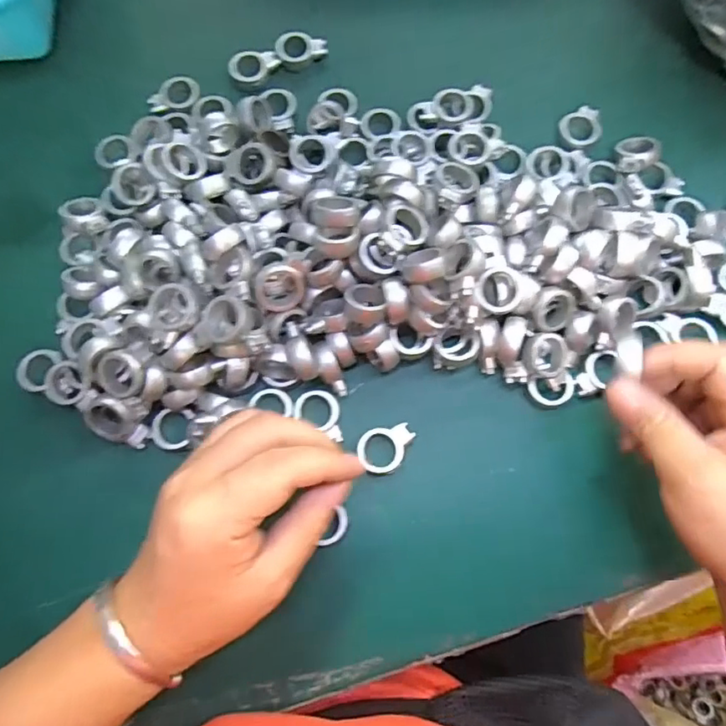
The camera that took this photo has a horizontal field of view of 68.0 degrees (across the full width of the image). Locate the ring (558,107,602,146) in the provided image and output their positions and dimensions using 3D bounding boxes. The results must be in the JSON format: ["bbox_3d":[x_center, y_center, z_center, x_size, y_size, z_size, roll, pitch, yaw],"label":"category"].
[{"bbox_3d":[0.149,-0.161,0.365,0.026,0.005,0.030,41,80,10],"label":"ring"}]

